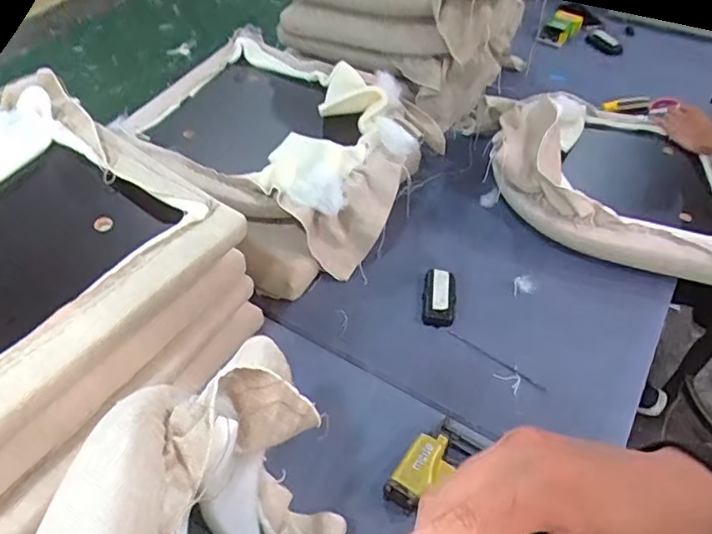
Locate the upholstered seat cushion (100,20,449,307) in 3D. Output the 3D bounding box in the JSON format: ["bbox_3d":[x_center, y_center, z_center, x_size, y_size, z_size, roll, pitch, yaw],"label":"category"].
[{"bbox_3d":[-0.146,-0.226,1.051,0.529,0.163,0.485,27,52,21],"label":"upholstered seat cushion"}]

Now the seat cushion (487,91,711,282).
[{"bbox_3d":[0.461,-0.156,0.998,0.484,0.194,0.372,20,50,15],"label":"seat cushion"}]

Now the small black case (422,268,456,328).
[{"bbox_3d":[0.136,0.050,0.907,0.052,0.030,0.101,8,48,6],"label":"small black case"}]

